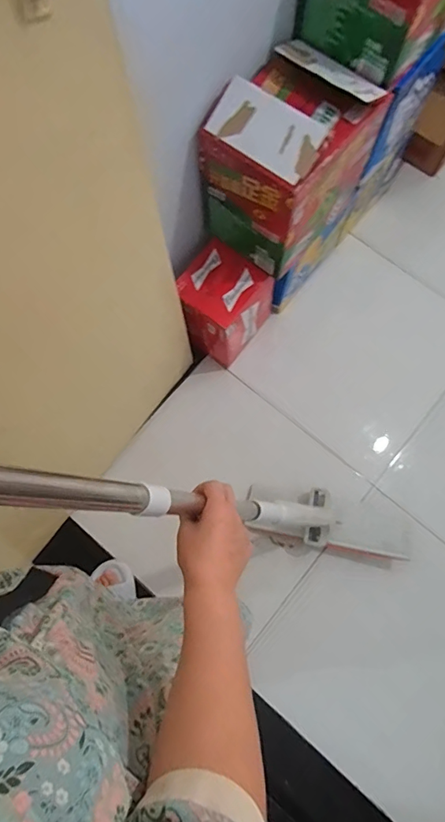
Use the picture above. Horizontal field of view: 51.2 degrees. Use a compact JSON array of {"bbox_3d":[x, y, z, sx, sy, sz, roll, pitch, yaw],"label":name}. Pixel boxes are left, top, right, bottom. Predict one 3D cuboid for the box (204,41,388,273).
[{"bbox_3d":[0.141,-0.532,0.991,0.221,0.335,0.308,40,79,11],"label":"box"}]

